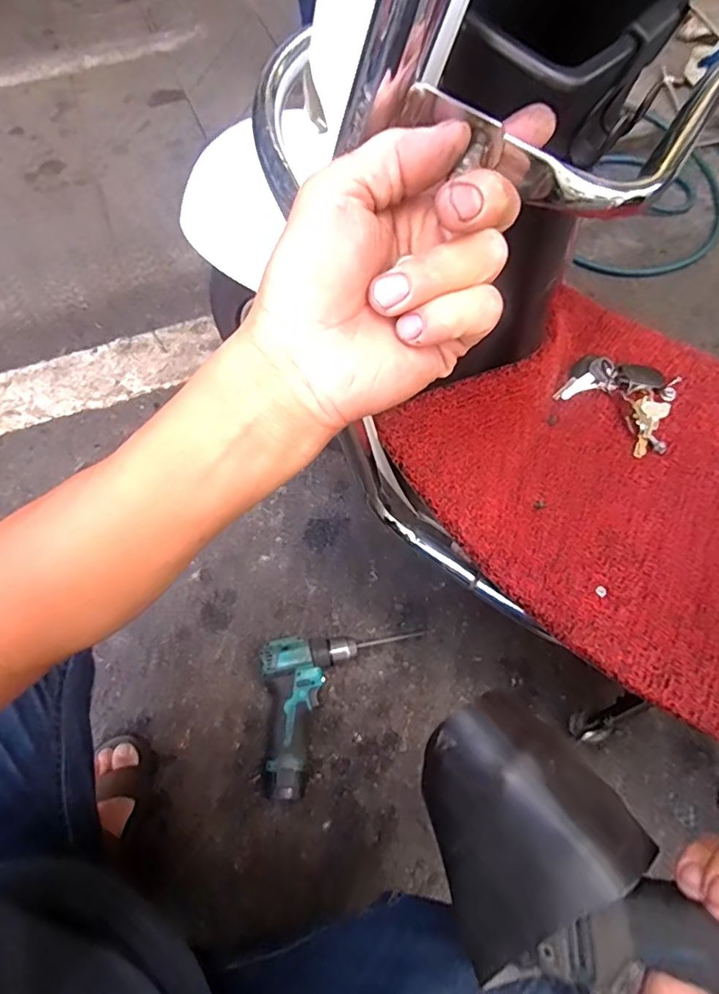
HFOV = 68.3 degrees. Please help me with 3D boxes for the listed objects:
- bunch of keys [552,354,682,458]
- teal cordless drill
[{"bbox_3d":[0.311,-0.120,0.624,0.131,0.020,0.121,36,69,17],"label":"bunch of keys"},{"bbox_3d":[-0.016,0.298,0.742,0.233,0.062,0.209,-3,63,-1],"label":"teal cordless drill"}]

